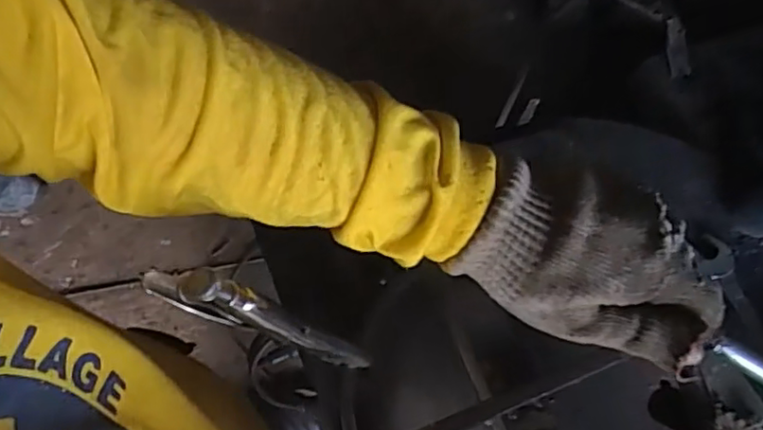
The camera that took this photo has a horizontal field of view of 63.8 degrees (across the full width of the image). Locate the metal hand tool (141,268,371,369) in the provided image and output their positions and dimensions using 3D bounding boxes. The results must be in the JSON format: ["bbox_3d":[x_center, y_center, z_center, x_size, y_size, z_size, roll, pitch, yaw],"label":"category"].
[{"bbox_3d":[-0.050,0.059,0.318,0.045,0.144,0.014,1,66,38],"label":"metal hand tool"}]

